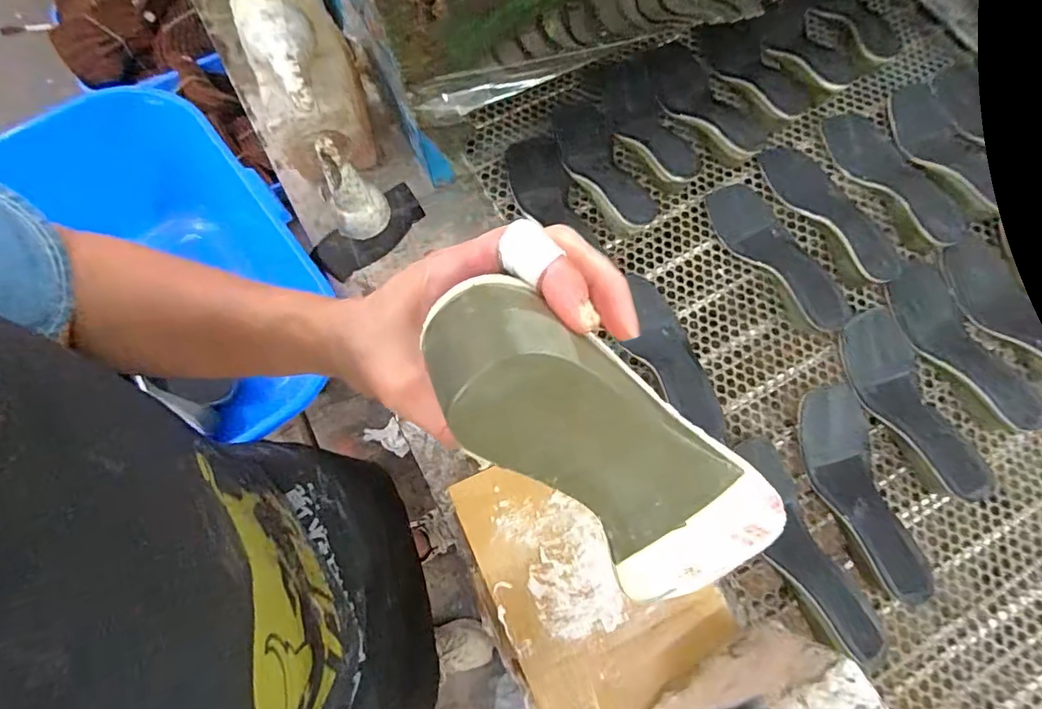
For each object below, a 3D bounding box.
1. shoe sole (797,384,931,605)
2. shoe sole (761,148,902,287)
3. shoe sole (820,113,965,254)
[{"bbox_3d":[0.370,0.146,0.549,0.085,0.042,0.225,-3,73,1],"label":"shoe sole"},{"bbox_3d":[0.410,-0.193,0.653,0.082,0.037,0.230,-28,74,-6],"label":"shoe sole"},{"bbox_3d":[0.503,-0.242,0.675,0.094,0.030,0.228,-25,73,-5],"label":"shoe sole"}]

